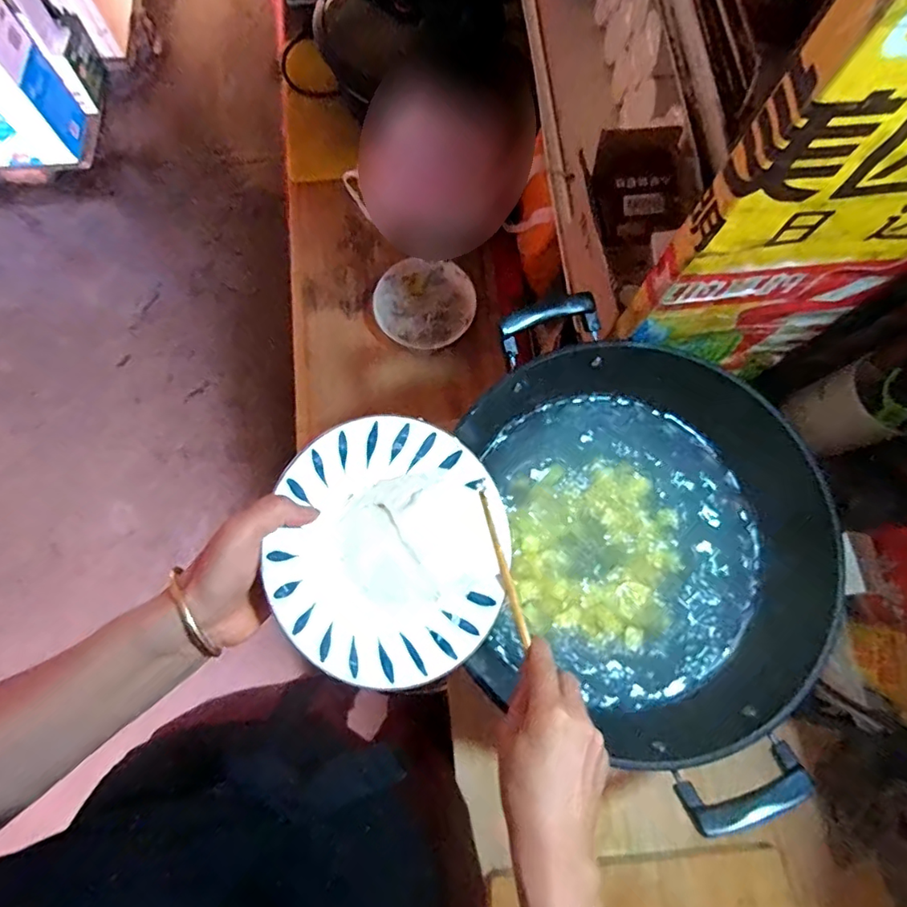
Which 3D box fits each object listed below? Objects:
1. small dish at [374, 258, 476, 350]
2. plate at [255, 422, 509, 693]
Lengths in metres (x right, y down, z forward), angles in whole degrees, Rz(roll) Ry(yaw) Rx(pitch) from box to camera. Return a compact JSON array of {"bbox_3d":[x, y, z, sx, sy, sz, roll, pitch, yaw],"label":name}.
[{"bbox_3d":[-0.051,-0.265,0.966,0.168,0.050,0.162,2,71,-5],"label":"small dish"},{"bbox_3d":[-0.044,0.071,0.415,0.180,0.046,0.187,6,76,-22],"label":"plate"}]

